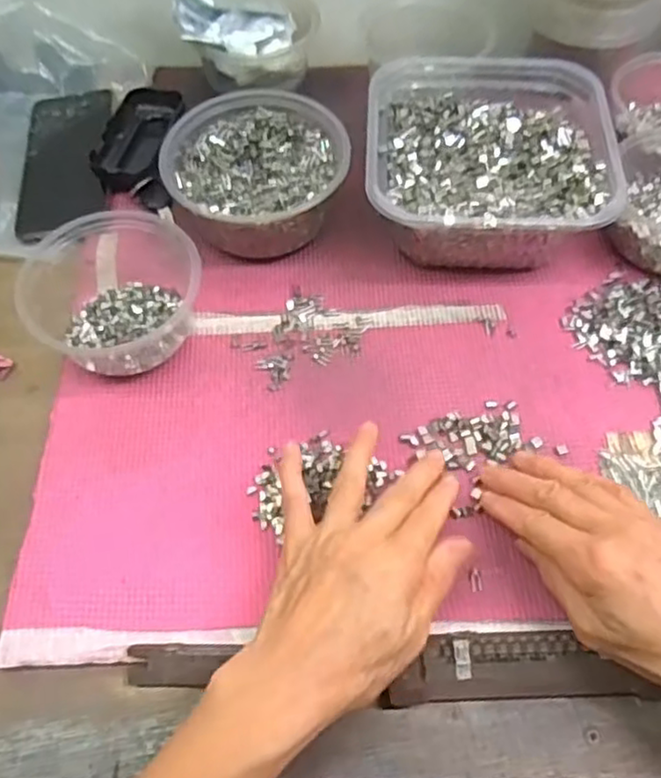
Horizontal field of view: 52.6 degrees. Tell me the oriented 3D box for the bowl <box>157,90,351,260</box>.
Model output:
[{"bbox_3d":[-0.055,-0.162,0.514,0.132,0.057,0.122,0,59,1],"label":"bowl"}]

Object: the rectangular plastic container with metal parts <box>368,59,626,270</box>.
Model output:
[{"bbox_3d":[0.115,-0.170,0.511,0.173,0.074,0.178,3,60,4],"label":"rectangular plastic container with metal parts"}]

